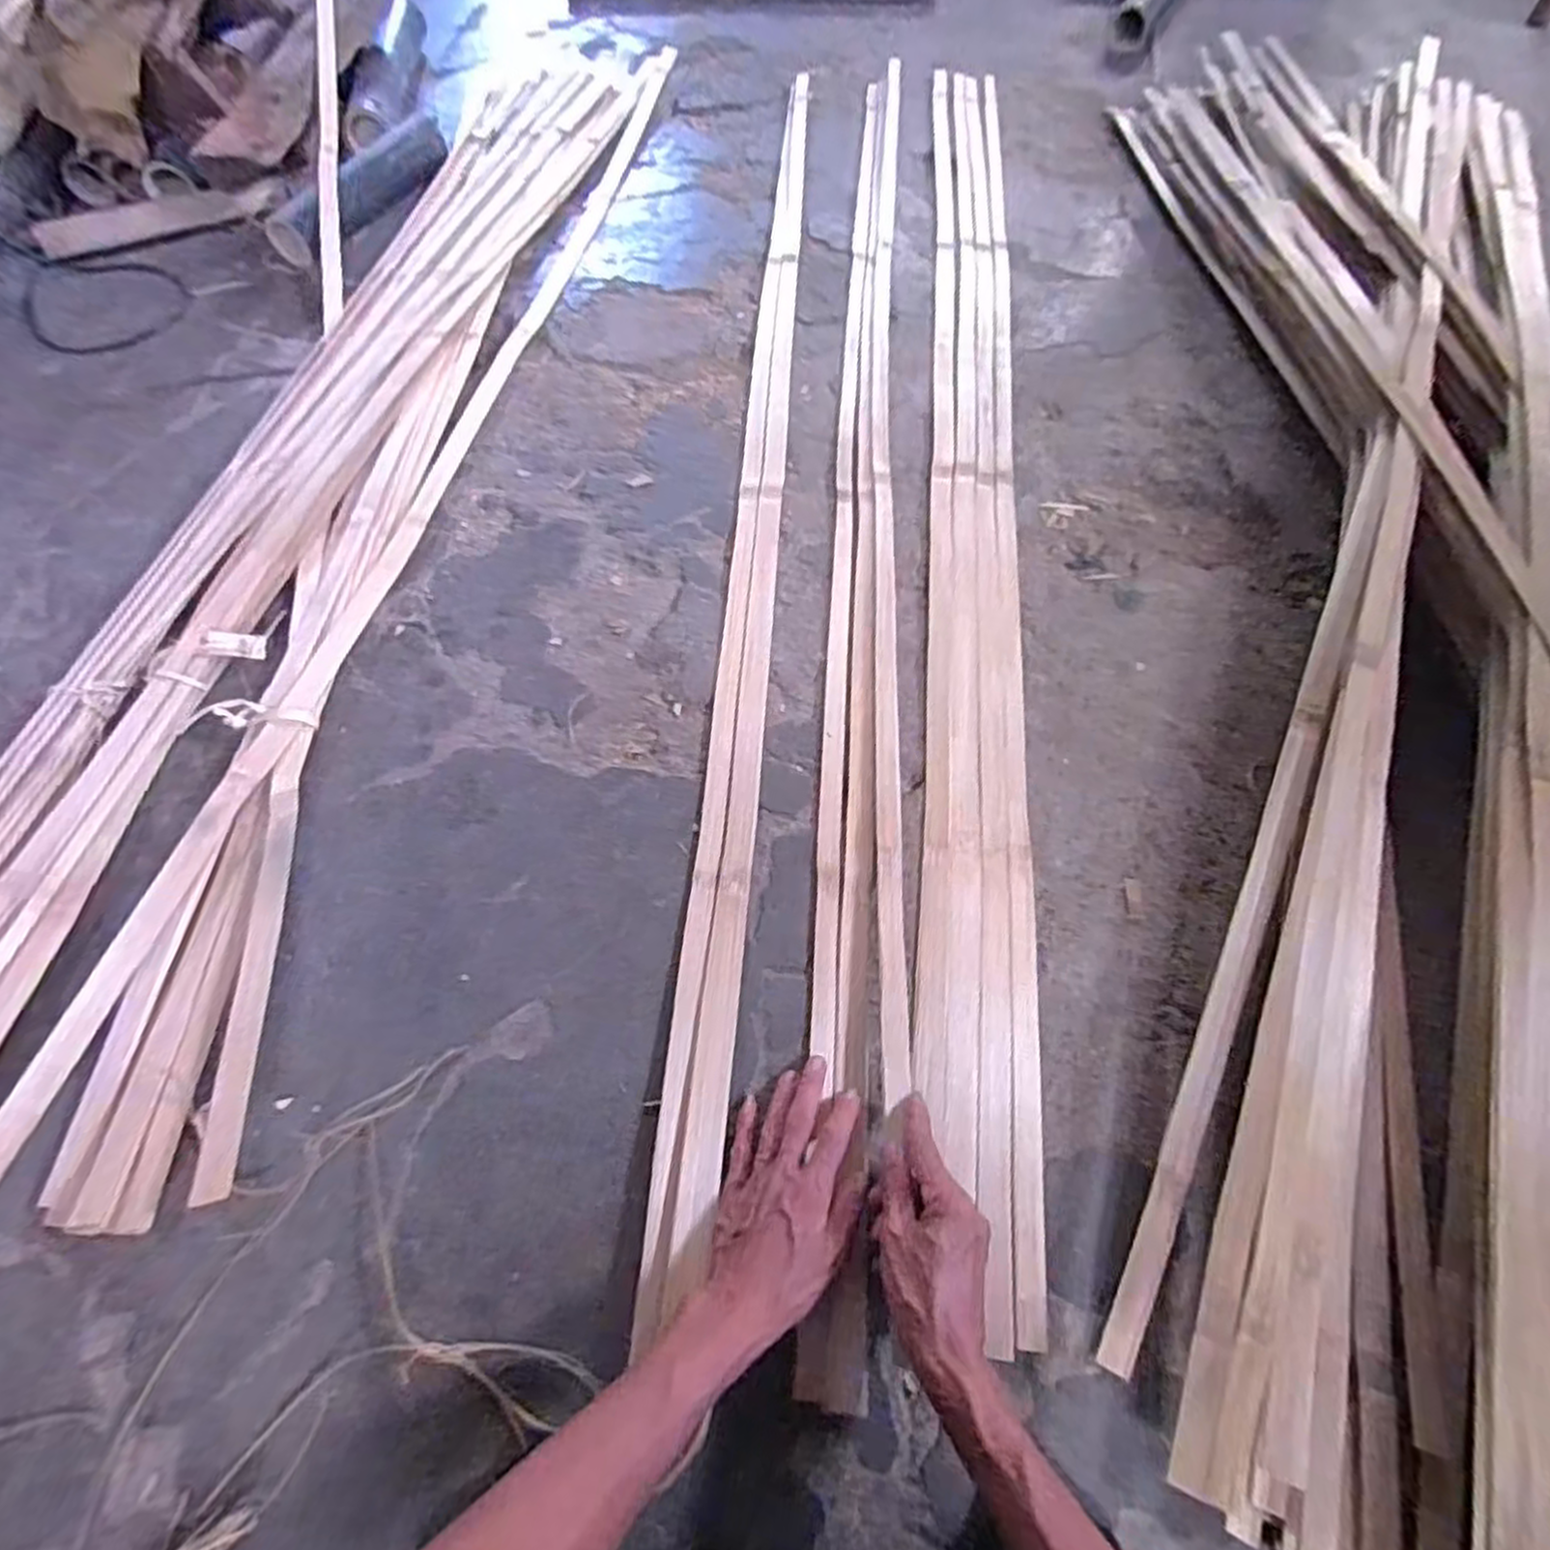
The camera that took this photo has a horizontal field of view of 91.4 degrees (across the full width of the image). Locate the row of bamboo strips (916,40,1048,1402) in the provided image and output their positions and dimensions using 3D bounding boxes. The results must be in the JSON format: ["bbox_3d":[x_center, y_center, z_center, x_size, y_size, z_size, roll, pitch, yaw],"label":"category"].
[{"bbox_3d":[0.240,-0.409,0.925,0.089,0.012,1.784,5,62,5],"label":"row of bamboo strips"}]

